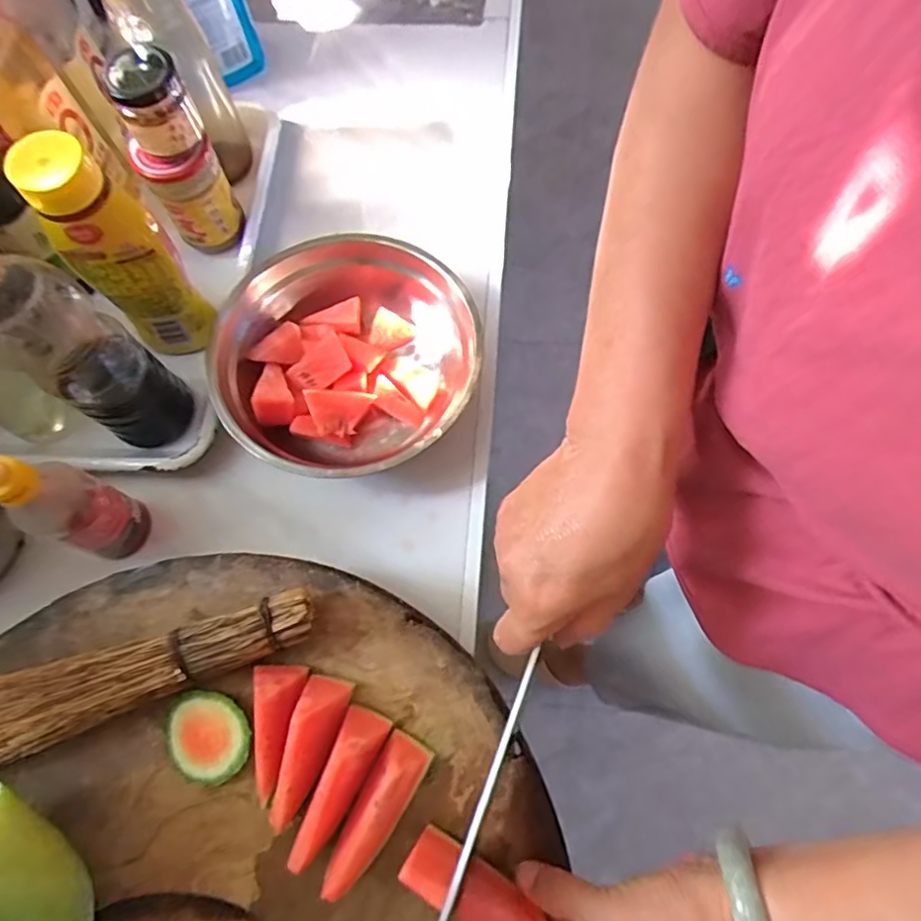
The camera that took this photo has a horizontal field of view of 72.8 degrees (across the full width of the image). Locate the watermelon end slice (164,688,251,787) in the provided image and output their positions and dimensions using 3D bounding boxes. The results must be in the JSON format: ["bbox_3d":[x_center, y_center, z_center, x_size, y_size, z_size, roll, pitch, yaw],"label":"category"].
[{"bbox_3d":[-0.167,0.181,0.412,0.053,0.013,0.059,-32,72,-9],"label":"watermelon end slice"}]

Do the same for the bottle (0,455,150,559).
[{"bbox_3d":[-0.301,0.033,0.477,0.051,0.167,0.054,24,73,10],"label":"bottle"}]

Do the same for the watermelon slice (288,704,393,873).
[{"bbox_3d":[-0.073,0.201,0.379,0.028,0.046,0.093,17,71,8],"label":"watermelon slice"}]

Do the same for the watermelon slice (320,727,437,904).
[{"bbox_3d":[-0.050,0.217,0.381,0.027,0.046,0.092,24,73,10],"label":"watermelon slice"}]

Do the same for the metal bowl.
[{"bbox_3d":[-0.099,-0.087,0.563,0.224,0.069,0.222,-1,70,2],"label":"metal bowl"}]

